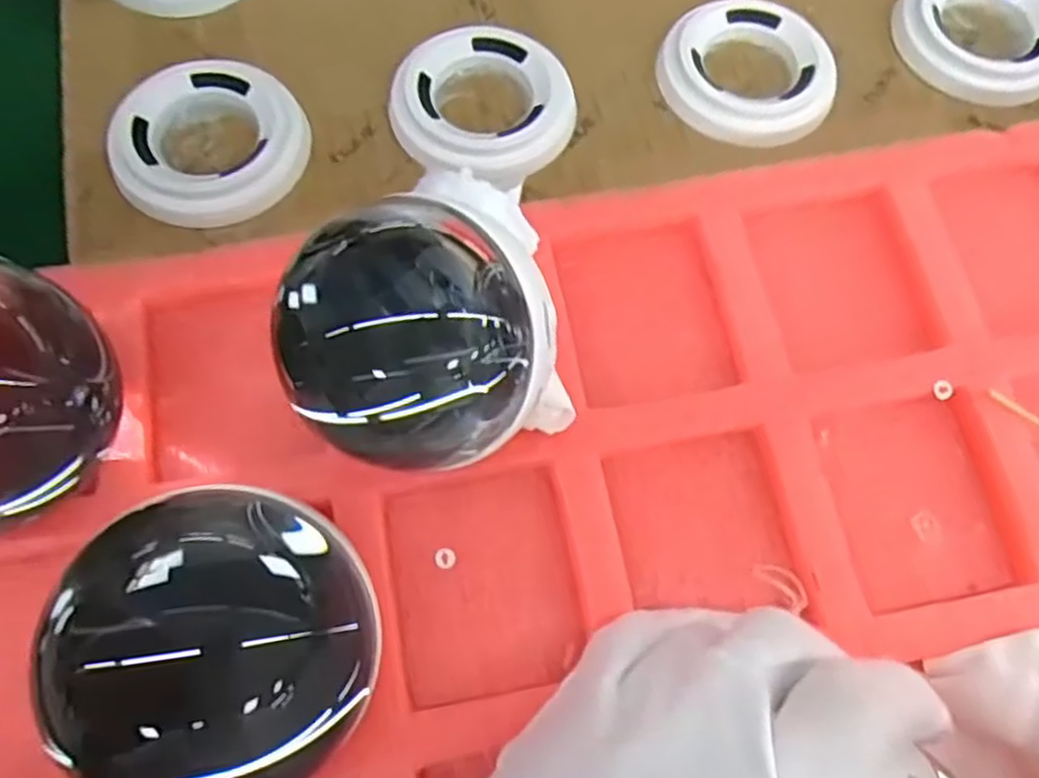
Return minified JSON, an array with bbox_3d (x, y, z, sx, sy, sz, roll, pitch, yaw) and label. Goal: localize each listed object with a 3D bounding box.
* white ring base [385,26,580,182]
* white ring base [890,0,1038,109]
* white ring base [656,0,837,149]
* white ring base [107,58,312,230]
[{"bbox_3d":[-0.014,-0.112,0.301,0.070,0.014,0.067,1,69,-2],"label":"white ring base"},{"bbox_3d":[0.196,-0.150,0.325,0.065,0.012,0.068,-33,74,-13],"label":"white ring base"},{"bbox_3d":[0.094,-0.129,0.315,0.068,0.013,0.068,-35,74,-14],"label":"white ring base"},{"bbox_3d":[-0.116,-0.094,0.290,0.068,0.012,0.070,0,69,-2],"label":"white ring base"}]

